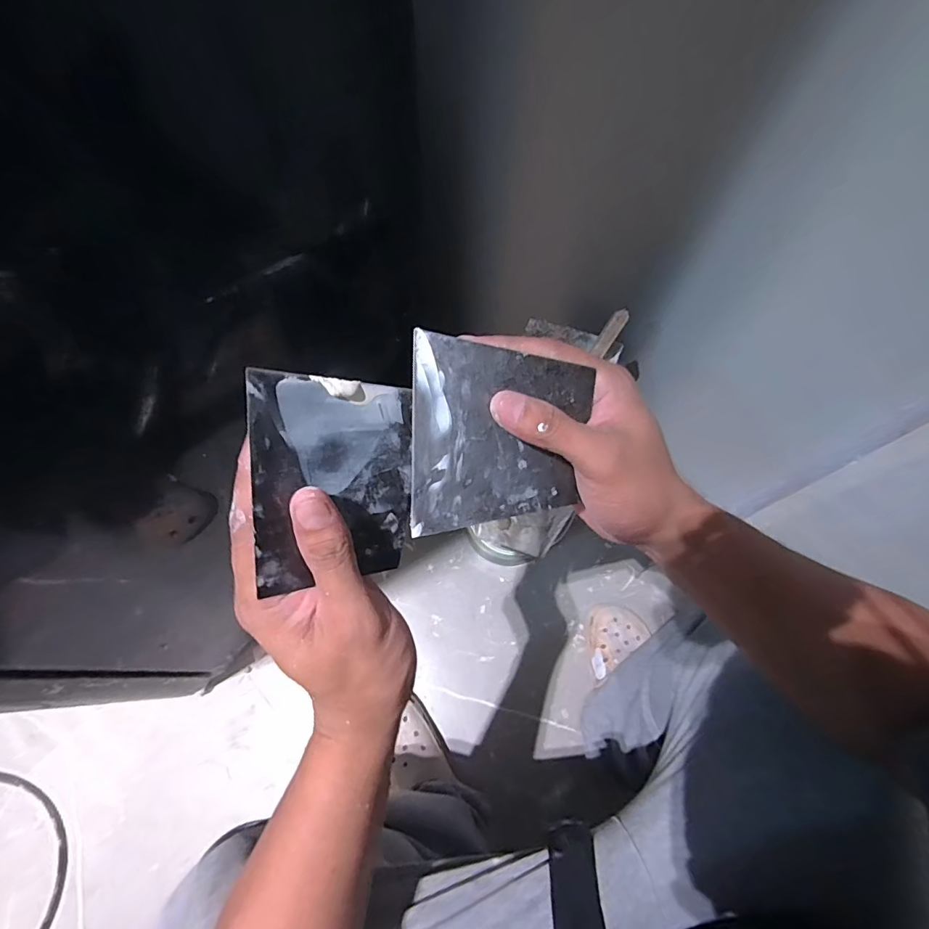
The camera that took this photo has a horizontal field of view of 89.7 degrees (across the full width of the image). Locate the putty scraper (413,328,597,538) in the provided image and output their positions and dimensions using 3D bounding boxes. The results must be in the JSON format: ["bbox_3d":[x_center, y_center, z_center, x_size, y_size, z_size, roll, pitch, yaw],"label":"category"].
[{"bbox_3d":[0.019,-0.014,0.257,0.094,0.004,0.104,0,106,-10],"label":"putty scraper"}]

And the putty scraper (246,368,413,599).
[{"bbox_3d":[-0.058,0.009,0.223,0.004,0.100,0.083,16,19,42],"label":"putty scraper"}]

